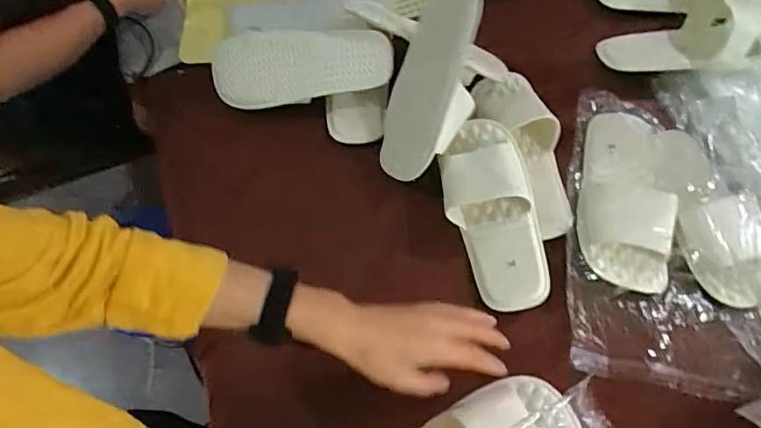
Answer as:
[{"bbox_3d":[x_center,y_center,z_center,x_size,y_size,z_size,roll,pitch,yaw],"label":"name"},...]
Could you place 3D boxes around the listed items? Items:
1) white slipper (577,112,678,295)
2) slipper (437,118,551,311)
[{"bbox_3d":[0.288,-0.029,0.624,0.100,0.046,0.236,6,64,3],"label":"white slipper"},{"bbox_3d":[0.128,-0.004,0.609,0.095,0.065,0.224,-11,77,-6],"label":"slipper"}]

